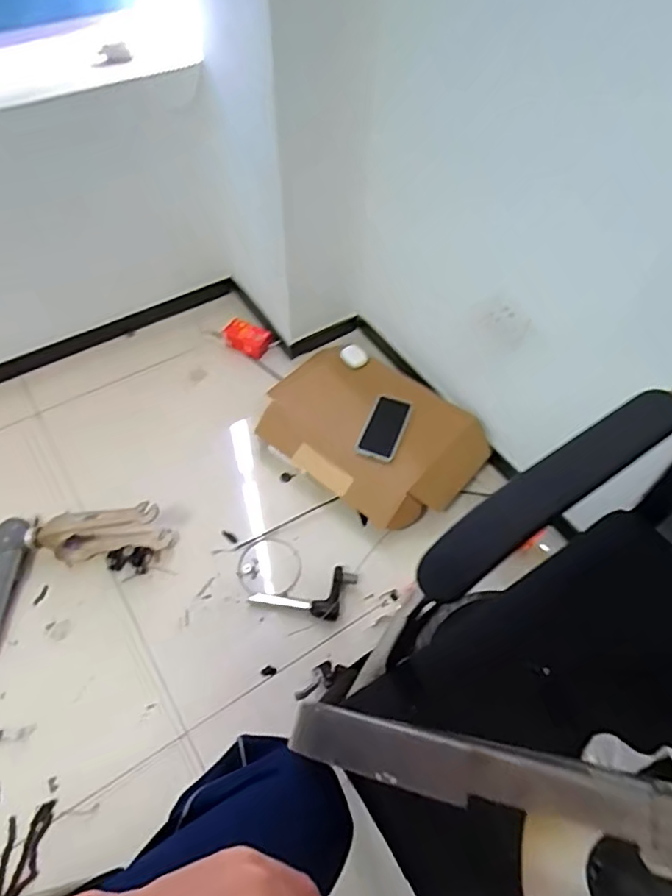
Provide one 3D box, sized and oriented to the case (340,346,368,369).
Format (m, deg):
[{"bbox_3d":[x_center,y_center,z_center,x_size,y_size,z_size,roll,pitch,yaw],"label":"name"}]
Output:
[{"bbox_3d":[0.043,-0.210,1.309,0.051,0.024,0.056,-28,60,-20],"label":"case"}]

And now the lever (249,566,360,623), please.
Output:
[{"bbox_3d":[-0.051,0.285,1.061,0.202,0.041,0.096,-16,56,-12],"label":"lever"}]

